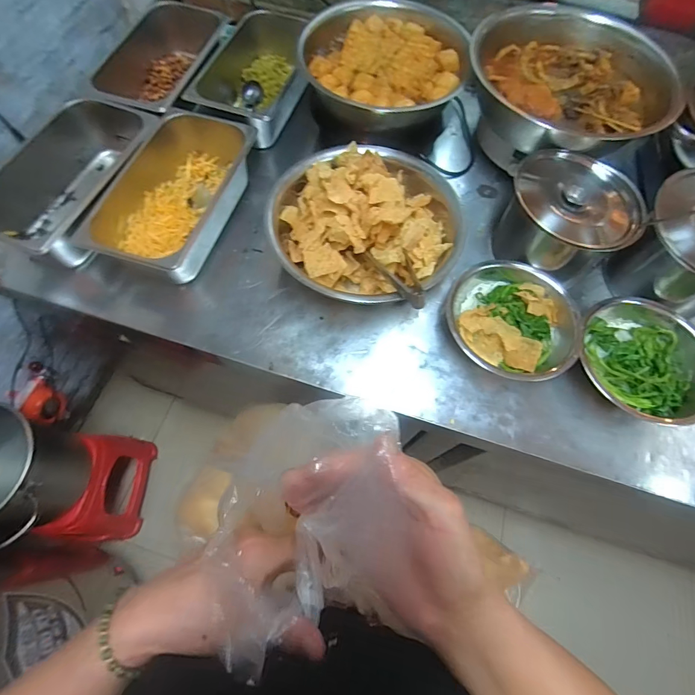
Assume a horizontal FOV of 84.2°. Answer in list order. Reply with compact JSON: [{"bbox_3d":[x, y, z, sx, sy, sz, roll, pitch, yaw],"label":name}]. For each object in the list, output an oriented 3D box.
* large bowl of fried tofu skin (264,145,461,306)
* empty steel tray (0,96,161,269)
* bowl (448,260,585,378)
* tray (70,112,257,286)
[{"bbox_3d":[0.024,-0.206,0.631,0.278,0.135,0.255,1,67,-3],"label":"large bowl of fried tofu skin"},{"bbox_3d":[-0.455,-0.286,0.672,0.179,0.104,0.324,19,67,5],"label":"empty steel tray"},{"bbox_3d":[0.263,-0.046,0.613,0.199,0.057,0.186,1,67,-3],"label":"bowl"},{"bbox_3d":[-0.283,-0.265,0.662,0.170,0.088,0.342,16,67,4],"label":"tray"}]

